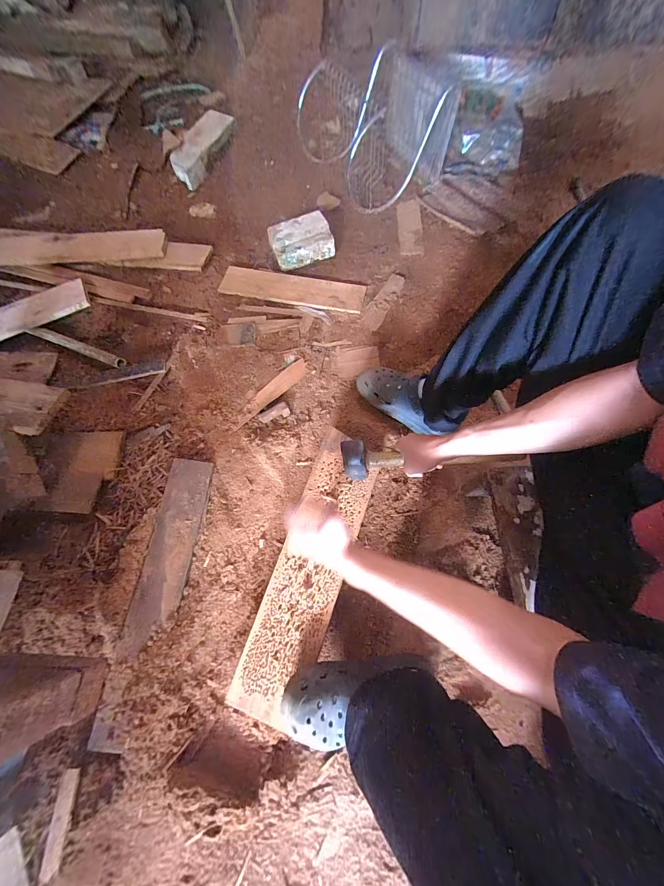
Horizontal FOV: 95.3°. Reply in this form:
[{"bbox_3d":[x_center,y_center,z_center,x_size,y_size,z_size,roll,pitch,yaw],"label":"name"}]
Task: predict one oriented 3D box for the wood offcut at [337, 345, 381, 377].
[{"bbox_3d":[0.066,-0.214,0.780,0.116,0.008,0.080,-14,69,-5],"label":"wood offcut"}]

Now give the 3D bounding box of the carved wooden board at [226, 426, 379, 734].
[{"bbox_3d":[-0.034,0.213,0.549,0.124,0.018,0.485,18,73,7],"label":"carved wooden board"}]

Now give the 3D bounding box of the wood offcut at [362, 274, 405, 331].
[{"bbox_3d":[0.144,-0.398,0.841,0.053,0.011,0.207,26,71,10],"label":"wood offcut"}]

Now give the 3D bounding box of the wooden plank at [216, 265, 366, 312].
[{"bbox_3d":[-0.114,-0.443,0.853,0.411,0.012,0.113,13,69,6],"label":"wooden plank"}]

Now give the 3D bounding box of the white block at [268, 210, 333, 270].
[{"bbox_3d":[-0.091,-0.588,0.879,0.170,0.065,0.125,-20,70,-7],"label":"white block"}]

